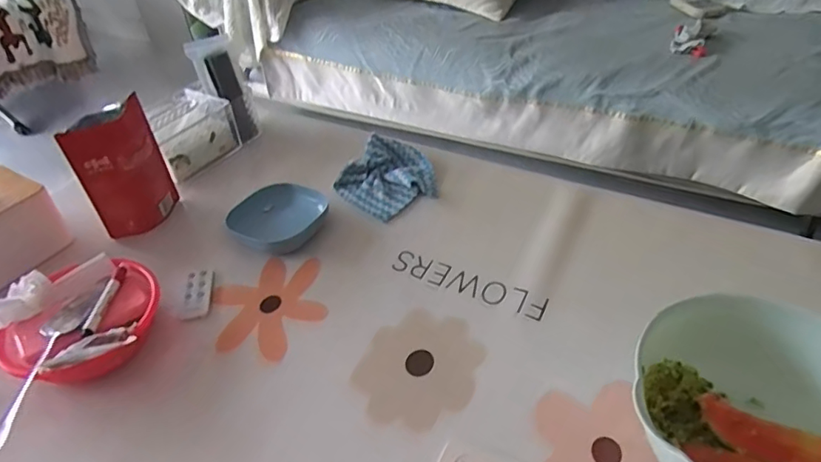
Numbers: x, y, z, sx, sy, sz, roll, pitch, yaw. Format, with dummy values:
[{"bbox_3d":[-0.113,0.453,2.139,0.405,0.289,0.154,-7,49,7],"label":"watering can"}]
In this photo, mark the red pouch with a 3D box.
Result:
[{"bbox_3d":[-0.423,-0.085,0.790,0.114,0.182,0.050,-29,47,-28],"label":"red pouch"}]

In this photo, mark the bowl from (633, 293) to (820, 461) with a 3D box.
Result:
[{"bbox_3d":[0.319,0.175,0.479,0.210,0.108,0.222,-1,40,1],"label":"bowl"}]

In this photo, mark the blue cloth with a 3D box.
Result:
[{"bbox_3d":[-0.034,-0.087,0.860,0.144,0.038,0.153,22,46,25],"label":"blue cloth"}]

